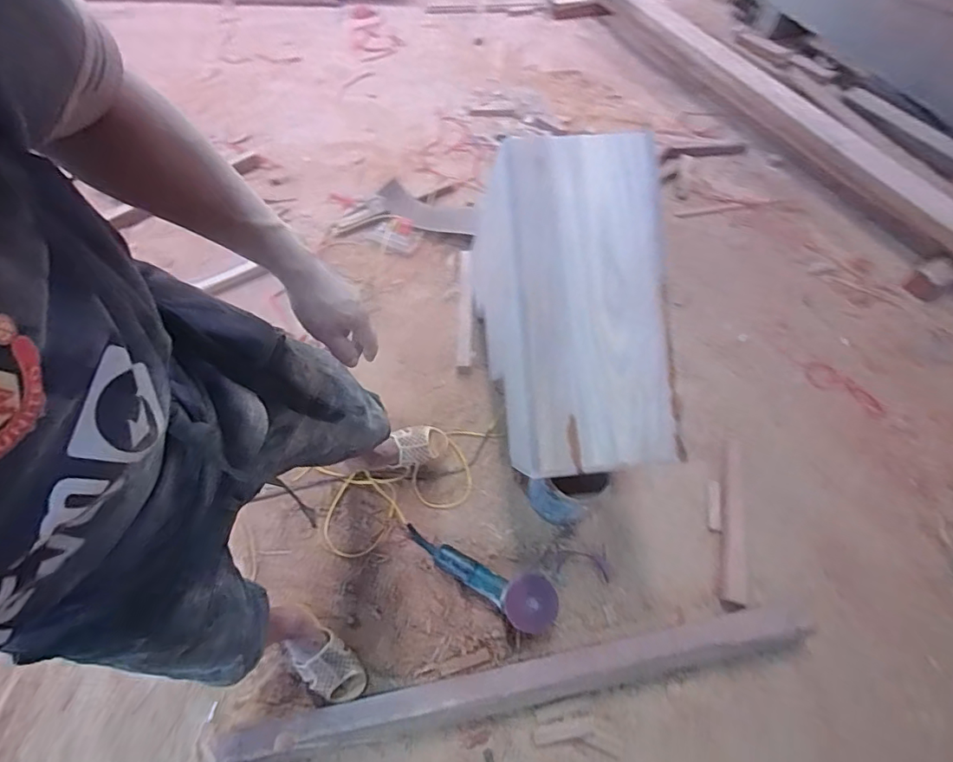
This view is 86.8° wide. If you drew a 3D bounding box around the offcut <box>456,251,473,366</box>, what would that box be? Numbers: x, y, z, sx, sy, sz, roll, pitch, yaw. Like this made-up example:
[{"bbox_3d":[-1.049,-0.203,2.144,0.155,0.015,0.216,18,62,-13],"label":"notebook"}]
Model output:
[{"bbox_3d":[-0.036,-0.244,1.613,0.042,0.012,0.454,0,58,0],"label":"offcut"}]

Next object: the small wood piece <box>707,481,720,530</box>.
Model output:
[{"bbox_3d":[0.620,0.322,1.314,0.031,0.012,0.129,12,59,7],"label":"small wood piece"}]

